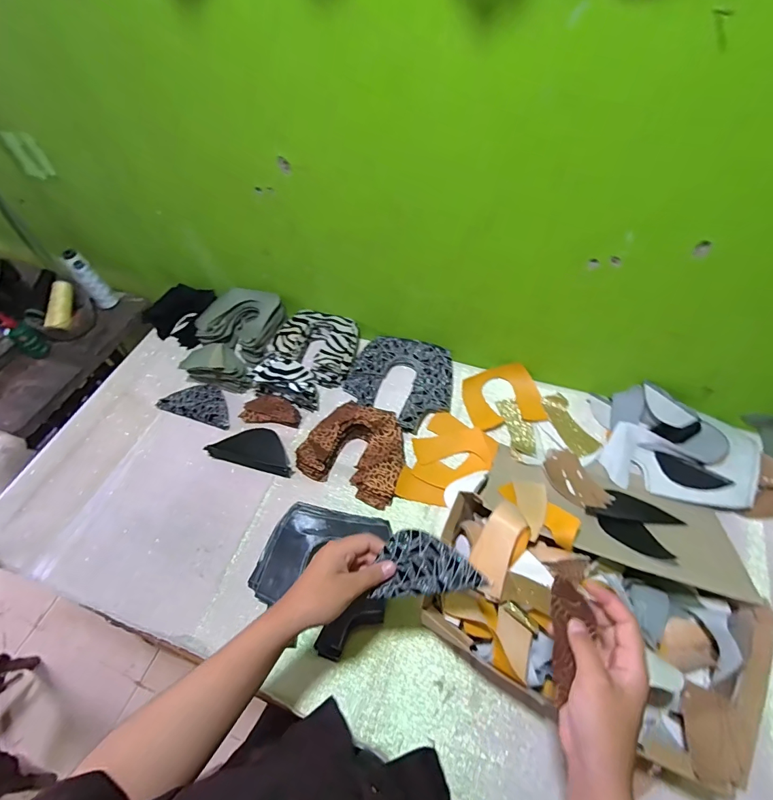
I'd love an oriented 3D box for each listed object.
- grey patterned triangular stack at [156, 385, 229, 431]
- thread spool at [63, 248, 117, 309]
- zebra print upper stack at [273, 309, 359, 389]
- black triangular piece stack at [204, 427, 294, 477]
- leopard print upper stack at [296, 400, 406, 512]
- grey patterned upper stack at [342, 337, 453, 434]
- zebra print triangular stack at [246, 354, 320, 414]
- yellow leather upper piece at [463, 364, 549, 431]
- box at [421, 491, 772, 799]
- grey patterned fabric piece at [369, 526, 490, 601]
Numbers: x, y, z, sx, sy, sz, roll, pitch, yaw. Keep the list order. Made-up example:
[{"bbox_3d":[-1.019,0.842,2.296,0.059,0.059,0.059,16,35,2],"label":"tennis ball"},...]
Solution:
[{"bbox_3d":[-0.343,0.005,0.768,0.144,0.026,0.077,15,58,13],"label":"grey patterned triangular stack"},{"bbox_3d":[-0.653,-0.263,0.912,0.049,0.138,0.045,-14,38,11],"label":"thread spool"},{"bbox_3d":[-0.134,-0.108,0.810,0.171,0.050,0.137,22,60,17],"label":"zebra print upper stack"},{"bbox_3d":[-0.223,0.082,0.707,0.146,0.028,0.066,12,57,11],"label":"black triangular piece stack"},{"bbox_3d":[-0.050,0.076,0.679,0.171,0.041,0.139,19,59,16],"label":"leopard print upper stack"},{"bbox_3d":[0.025,-0.036,0.759,0.188,0.026,0.182,16,58,14],"label":"grey patterned upper stack"},{"bbox_3d":[-0.182,-0.042,0.749,0.133,0.061,0.068,16,58,14],"label":"zebra print triangular stack"},{"bbox_3d":[0.206,-0.006,0.733,0.126,0.024,0.111,-10,56,-4],"label":"yellow leather upper piece"},{"bbox_3d":[0.224,0.259,0.491,0.344,0.130,0.186,20,59,16],"label":"box"},{"bbox_3d":[0.037,0.165,0.419,0.111,0.006,0.064,-10,87,12],"label":"grey patterned fabric piece"}]

